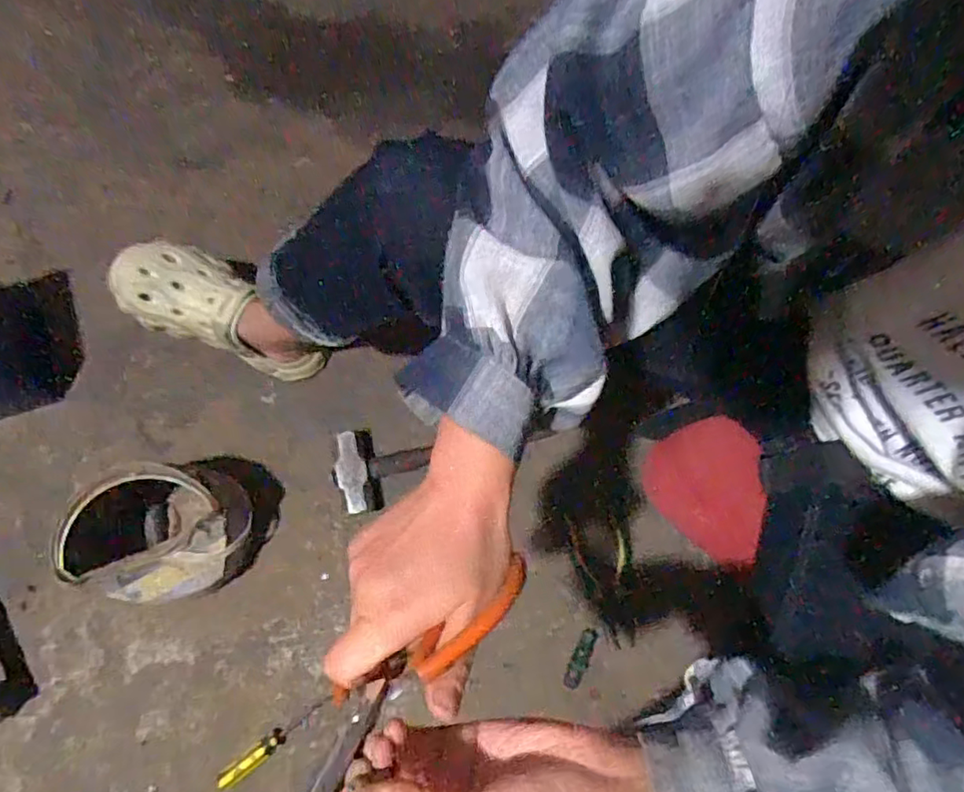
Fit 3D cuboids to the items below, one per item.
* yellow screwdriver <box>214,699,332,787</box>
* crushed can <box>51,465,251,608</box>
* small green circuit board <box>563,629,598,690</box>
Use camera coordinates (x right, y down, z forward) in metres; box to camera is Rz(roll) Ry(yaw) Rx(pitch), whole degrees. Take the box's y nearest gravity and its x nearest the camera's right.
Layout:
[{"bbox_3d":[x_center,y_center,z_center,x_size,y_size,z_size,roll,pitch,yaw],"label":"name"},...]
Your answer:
[{"bbox_3d":[-0.244,0.407,0.706,0.148,0.023,0.021,-36,79,-9],"label":"yellow screwdriver"},{"bbox_3d":[-0.372,0.149,0.680,0.167,0.142,0.159,0,76,-1],"label":"crushed can"},{"bbox_3d":[0.126,0.336,0.763,0.023,0.005,0.076,29,77,6],"label":"small green circuit board"}]

